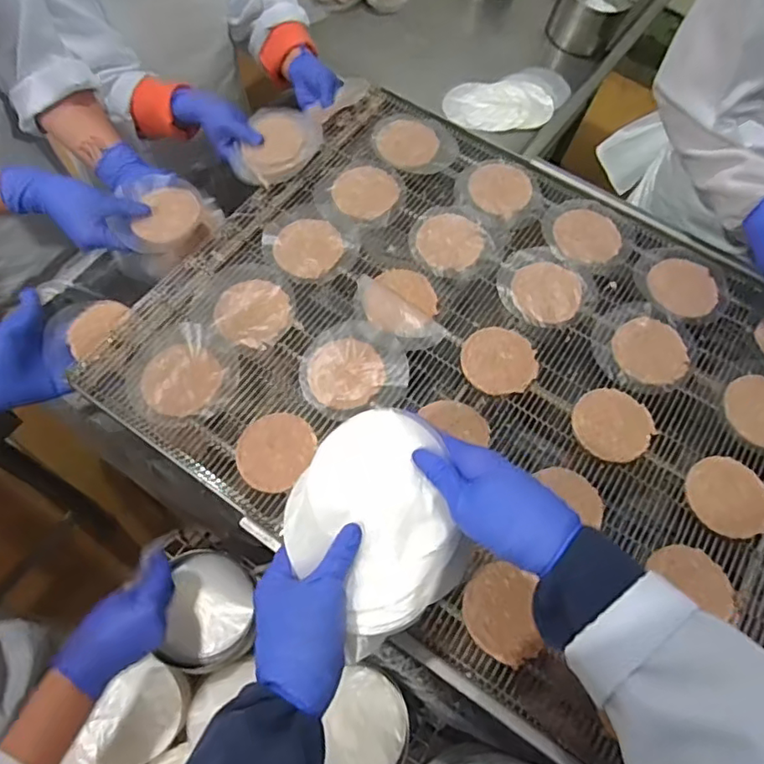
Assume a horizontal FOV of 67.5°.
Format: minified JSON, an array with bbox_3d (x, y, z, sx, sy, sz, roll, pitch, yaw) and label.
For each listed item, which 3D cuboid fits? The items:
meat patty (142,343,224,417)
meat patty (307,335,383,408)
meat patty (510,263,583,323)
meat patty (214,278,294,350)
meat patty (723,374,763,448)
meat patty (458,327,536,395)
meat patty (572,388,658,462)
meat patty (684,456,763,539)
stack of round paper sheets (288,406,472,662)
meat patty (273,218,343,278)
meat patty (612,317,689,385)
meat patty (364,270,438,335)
[{"bbox_3d":[-0.224,-0.001,0.639,0.086,0.015,0.081,1,59,-2],"label":"meat patty"},{"bbox_3d":[-0.041,-0.012,0.648,0.084,0.006,0.082,1,59,-2],"label":"meat patty"},{"bbox_3d":[0.206,-0.114,0.711,0.084,0.006,0.084,1,59,-2],"label":"meat patty"},{"bbox_3d":[-0.154,-0.084,0.677,0.087,0.008,0.087,1,59,-2],"label":"meat patty"},{"bbox_3d":[0.434,0.031,0.646,0.075,0.018,0.084,-25,63,-16],"label":"meat patty"},{"bbox_3d":[0.138,-0.027,0.664,0.085,0.008,0.082,1,59,-2],"label":"meat patty"},{"bbox_3d":[0.257,0.047,0.636,0.083,0.009,0.083,1,59,-2],"label":"meat patty"},{"bbox_3d":[0.368,0.120,0.604,0.081,0.012,0.085,1,59,-2],"label":"meat patty"},{"bbox_3d":[-0.003,0.110,0.457,0.135,0.011,0.155,-31,79,-6],"label":"stack of round paper sheets"},{"bbox_3d":[-0.093,-0.172,0.724,0.082,0.007,0.084,34,64,16],"label":"meat patty"},{"bbox_3d":[0.320,-0.038,0.677,0.086,0.014,0.079,36,65,18],"label":"meat patty"},{"bbox_3d":[0.022,-0.098,0.685,0.084,0.019,0.096,30,63,15],"label":"meat patty"}]

